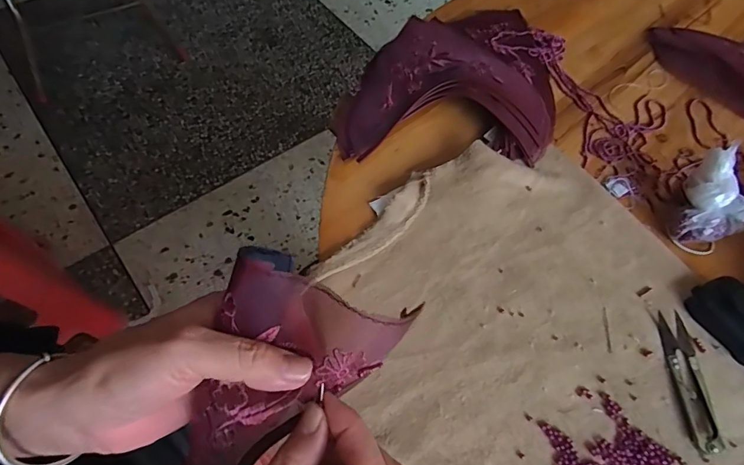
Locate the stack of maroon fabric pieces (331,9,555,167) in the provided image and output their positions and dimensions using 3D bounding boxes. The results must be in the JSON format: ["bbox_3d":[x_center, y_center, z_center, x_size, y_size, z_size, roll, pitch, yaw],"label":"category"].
[{"bbox_3d":[0.086,-0.177,0.499,0.238,0.034,0.237,3,61,-1],"label":"stack of maroon fabric pieces"}]

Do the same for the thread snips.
[{"bbox_3d":[0.240,0.110,0.345,0.027,0.010,0.103,7,61,2],"label":"thread snips"}]

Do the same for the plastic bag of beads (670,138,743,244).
[{"bbox_3d":[0.302,-0.027,0.404,0.055,0.066,0.064,-30,66,-17],"label":"plastic bag of beads"}]

